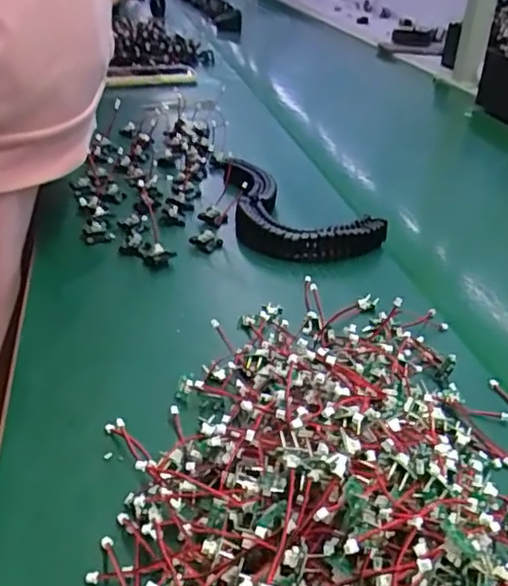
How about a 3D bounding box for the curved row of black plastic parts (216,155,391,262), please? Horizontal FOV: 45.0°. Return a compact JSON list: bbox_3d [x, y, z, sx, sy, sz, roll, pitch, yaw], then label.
[{"bbox_3d":[0.036,-0.097,0.606,0.124,0.024,0.222,-4,32,-10],"label":"curved row of black plastic parts"}]

